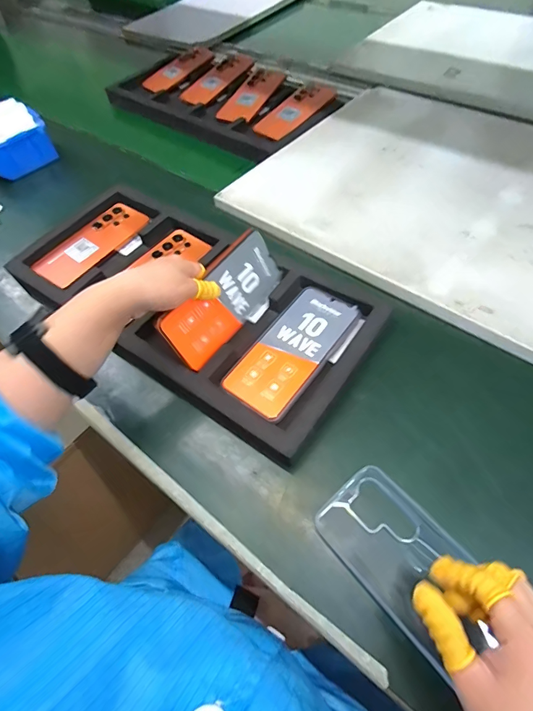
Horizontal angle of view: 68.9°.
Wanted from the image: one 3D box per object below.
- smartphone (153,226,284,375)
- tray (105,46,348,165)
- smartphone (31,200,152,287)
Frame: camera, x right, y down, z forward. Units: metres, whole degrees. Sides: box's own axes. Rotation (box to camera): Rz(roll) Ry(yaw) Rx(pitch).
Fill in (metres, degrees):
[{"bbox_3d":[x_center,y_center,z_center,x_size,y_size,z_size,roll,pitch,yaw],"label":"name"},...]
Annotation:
[{"bbox_3d":[-0.046,-0.063,0.438,0.007,0.081,0.166,14,56,42],"label":"smartphone"},{"bbox_3d":[-0.095,-0.542,0.804,0.462,0.037,0.261,38,66,26],"label":"tray"},{"bbox_3d":[-0.258,-0.165,0.577,0.077,0.015,0.166,39,71,22],"label":"smartphone"}]

